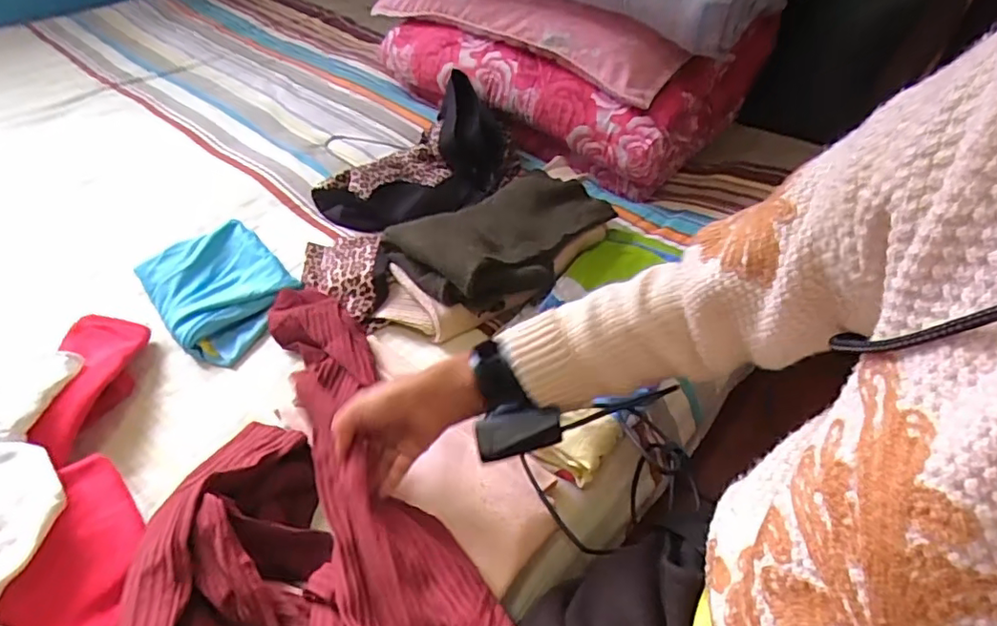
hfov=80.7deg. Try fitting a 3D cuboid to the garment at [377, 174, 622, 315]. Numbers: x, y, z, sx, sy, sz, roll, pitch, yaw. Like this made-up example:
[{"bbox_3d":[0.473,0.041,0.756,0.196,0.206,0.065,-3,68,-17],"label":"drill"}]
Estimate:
[{"bbox_3d":[0.005,-0.126,0.801,0.194,0.055,0.300,34,53,28],"label":"garment"}]

